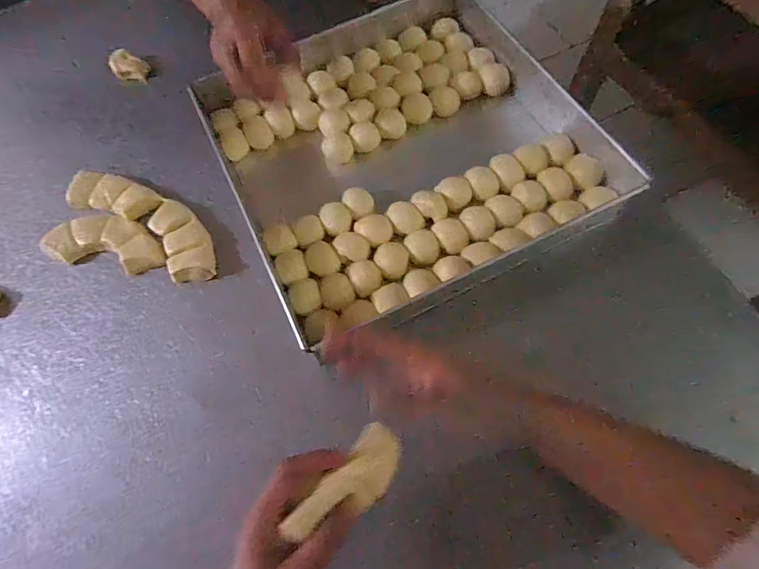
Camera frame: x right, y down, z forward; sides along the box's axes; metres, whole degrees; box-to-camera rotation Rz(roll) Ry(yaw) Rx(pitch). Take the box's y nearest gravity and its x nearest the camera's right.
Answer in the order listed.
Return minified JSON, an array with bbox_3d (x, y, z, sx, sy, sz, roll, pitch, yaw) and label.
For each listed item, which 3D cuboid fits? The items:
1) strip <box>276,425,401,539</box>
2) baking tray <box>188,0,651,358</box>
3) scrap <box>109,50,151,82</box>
[{"bbox_3d":[-0.023,0.144,0.300,0.096,0.019,0.041,-34,68,-21],"label":"strip"},{"bbox_3d":[0.022,-0.193,0.537,0.441,0.066,0.450,-24,67,-8],"label":"baking tray"},{"bbox_3d":[-0.383,-0.332,0.636,0.048,0.032,0.035,19,68,11],"label":"scrap"}]

